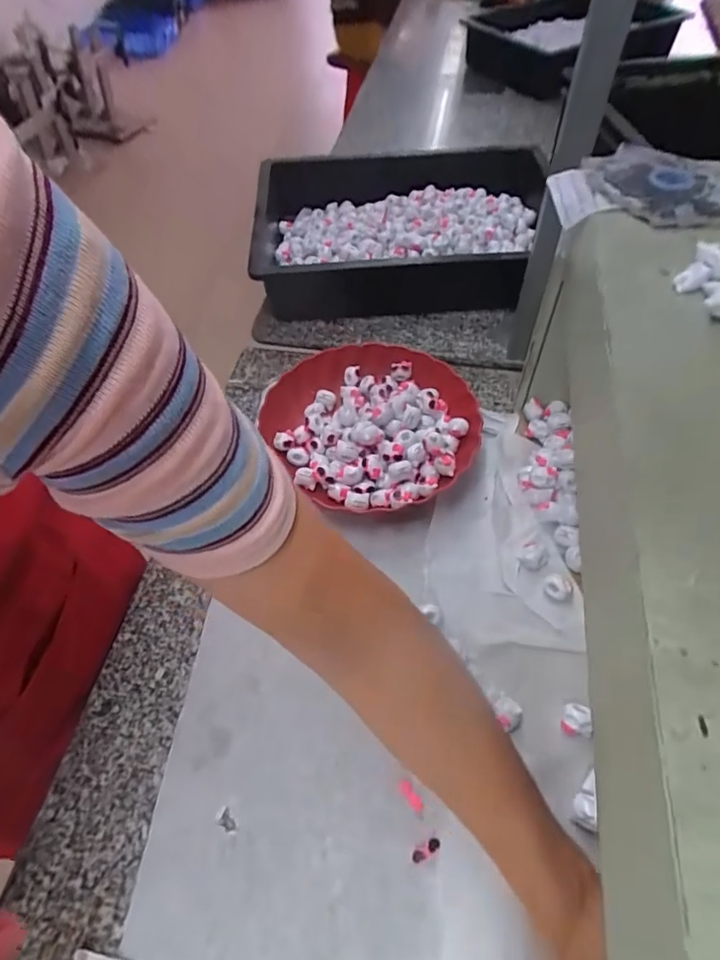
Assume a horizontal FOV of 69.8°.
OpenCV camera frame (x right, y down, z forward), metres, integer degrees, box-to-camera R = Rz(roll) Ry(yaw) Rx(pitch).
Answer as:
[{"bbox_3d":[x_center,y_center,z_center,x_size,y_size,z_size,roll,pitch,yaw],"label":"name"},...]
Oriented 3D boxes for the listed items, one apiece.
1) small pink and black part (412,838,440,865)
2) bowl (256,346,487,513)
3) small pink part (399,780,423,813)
[{"bbox_3d":[0.049,0.276,0.383,0.023,0.004,0.009,-27,58,-15],"label":"small pink and black part"},{"bbox_3d":[0.015,-0.067,0.604,0.218,0.053,0.233,-2,55,3],"label":"bowl"},{"bbox_3d":[0.040,0.247,0.402,0.010,0.004,0.024,-35,60,-19],"label":"small pink part"}]

